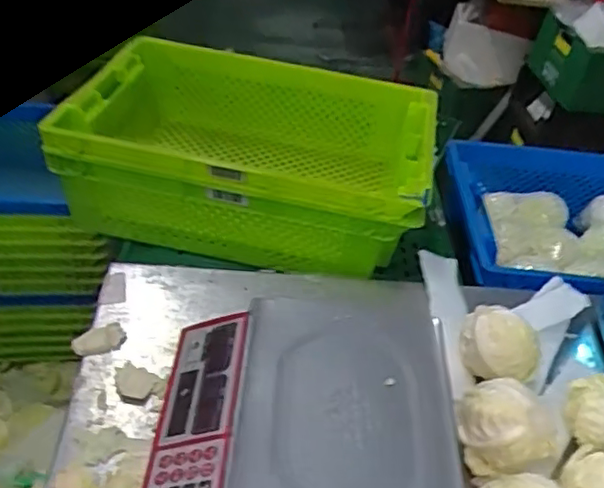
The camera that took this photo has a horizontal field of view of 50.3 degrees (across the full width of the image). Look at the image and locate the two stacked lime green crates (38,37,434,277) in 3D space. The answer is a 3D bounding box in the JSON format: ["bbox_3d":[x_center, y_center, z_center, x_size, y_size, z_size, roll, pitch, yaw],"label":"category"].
[{"bbox_3d":[-0.066,-0.149,1.105,0.582,0.232,0.352,7,40,0],"label":"two stacked lime green crates"}]

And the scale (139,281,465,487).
[{"bbox_3d":[0.001,0.184,0.658,0.313,0.086,0.321,4,40,-5],"label":"scale"}]

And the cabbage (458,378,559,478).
[{"bbox_3d":[0.219,0.198,0.699,0.081,0.085,0.087,4,40,-4],"label":"cabbage"}]

